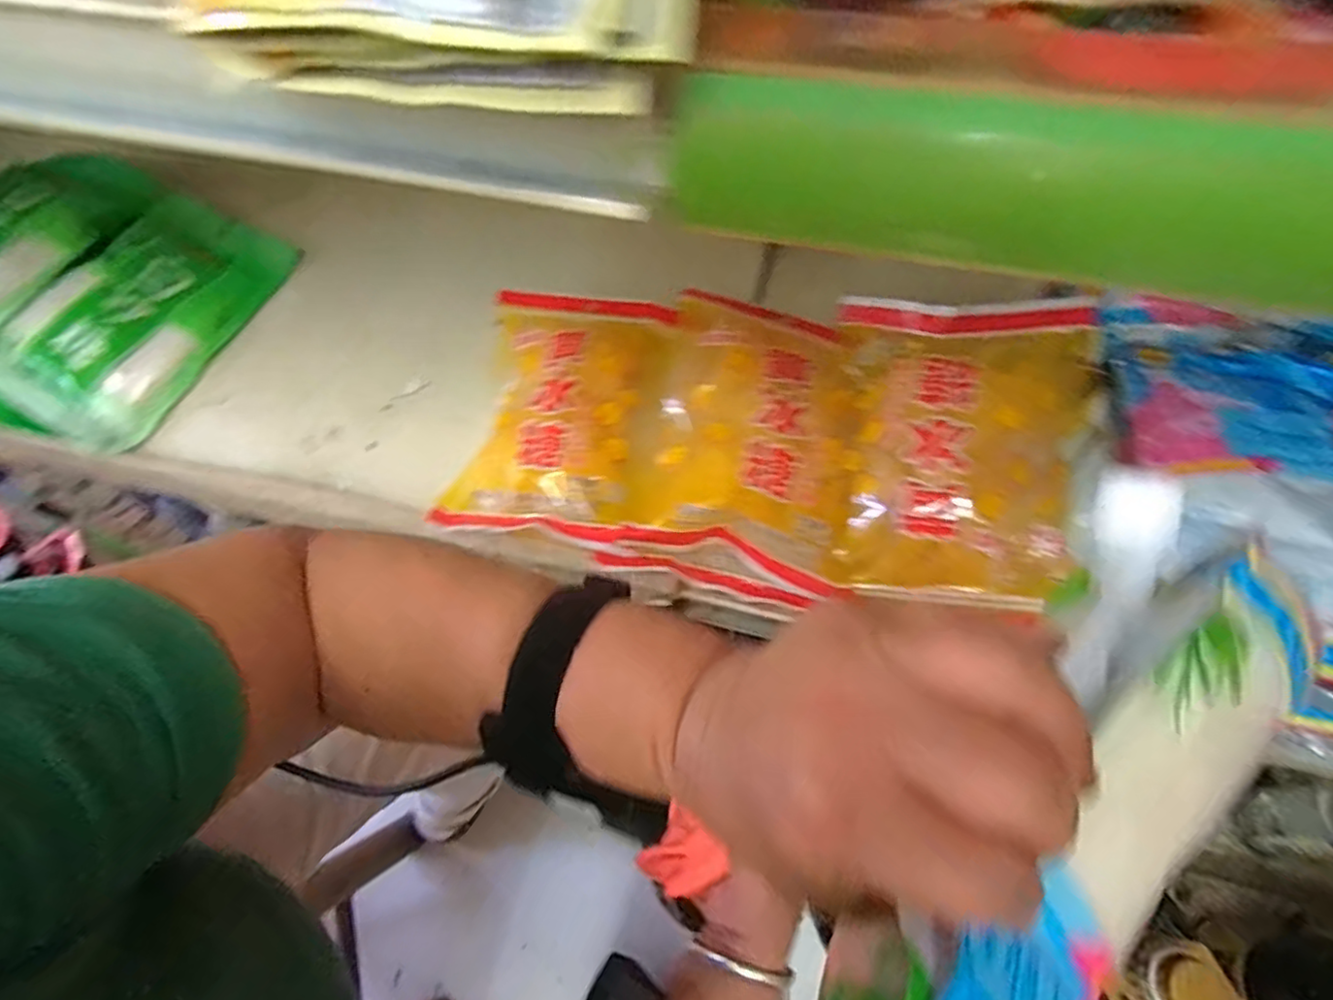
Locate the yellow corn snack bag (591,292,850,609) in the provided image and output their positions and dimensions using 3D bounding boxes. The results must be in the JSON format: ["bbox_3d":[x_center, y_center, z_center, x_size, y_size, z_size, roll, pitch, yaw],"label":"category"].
[{"bbox_3d":[0.051,-0.051,0.412,0.143,0.043,0.203,14,67,9],"label":"yellow corn snack bag"}]

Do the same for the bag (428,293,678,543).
[{"bbox_3d":[-0.081,-0.067,0.467,0.136,0.049,0.197,11,67,8],"label":"bag"}]

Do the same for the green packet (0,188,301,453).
[{"bbox_3d":[-0.450,-0.162,0.536,0.138,0.028,0.227,33,71,-9],"label":"green packet"}]

